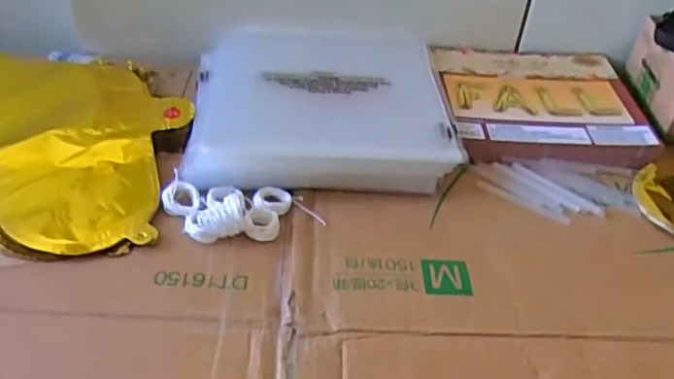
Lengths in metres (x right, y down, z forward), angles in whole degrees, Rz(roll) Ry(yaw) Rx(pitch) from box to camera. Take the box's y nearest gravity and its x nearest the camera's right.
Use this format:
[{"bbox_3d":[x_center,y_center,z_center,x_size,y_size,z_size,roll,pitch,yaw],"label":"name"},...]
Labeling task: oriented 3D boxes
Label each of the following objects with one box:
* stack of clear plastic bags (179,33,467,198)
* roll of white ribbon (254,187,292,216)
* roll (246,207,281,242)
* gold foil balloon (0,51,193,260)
[{"bbox_3d":[-0.016,-0.090,0.586,0.218,0.026,0.240,-1,42,-5],"label":"stack of clear plastic bags"},{"bbox_3d":[-0.050,0.008,0.493,0.029,0.006,0.026,16,44,13],"label":"roll of white ribbon"},{"bbox_3d":[-0.055,0.024,0.476,0.024,0.009,0.030,-1,42,-5],"label":"roll"},{"bbox_3d":[-0.328,-0.065,0.542,0.424,0.012,0.220,13,43,10],"label":"gold foil balloon"}]

